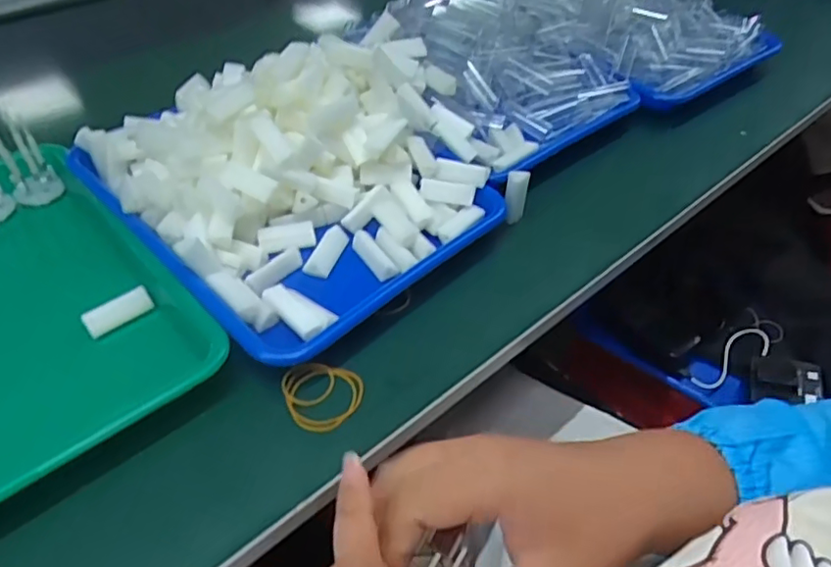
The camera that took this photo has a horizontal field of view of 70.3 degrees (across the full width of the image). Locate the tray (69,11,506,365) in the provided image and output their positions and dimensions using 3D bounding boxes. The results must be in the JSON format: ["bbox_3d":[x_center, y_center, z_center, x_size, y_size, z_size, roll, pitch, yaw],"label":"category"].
[{"bbox_3d":[-0.083,-0.118,0.506,0.312,0.097,0.309,-34,56,-30],"label":"tray"}]

